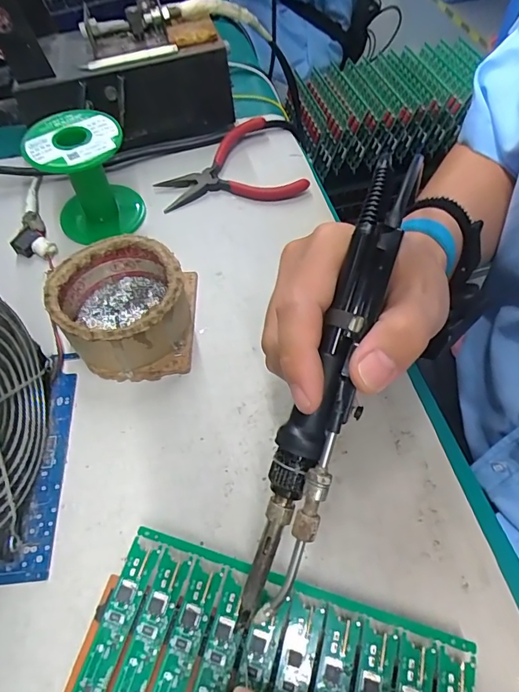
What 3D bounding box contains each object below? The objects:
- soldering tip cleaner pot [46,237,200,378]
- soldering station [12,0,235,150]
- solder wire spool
[{"bbox_3d":[-0.090,-0.026,0.290,0.084,0.047,0.084,-3,58,2],"label":"soldering tip cleaner pot"},{"bbox_3d":[-0.118,-0.244,0.401,0.179,0.086,0.102,-9,58,-2],"label":"soldering station"},{"bbox_3d":[-0.133,-0.131,0.338,0.068,0.074,0.068,-20,59,-9],"label":"solder wire spool"}]

